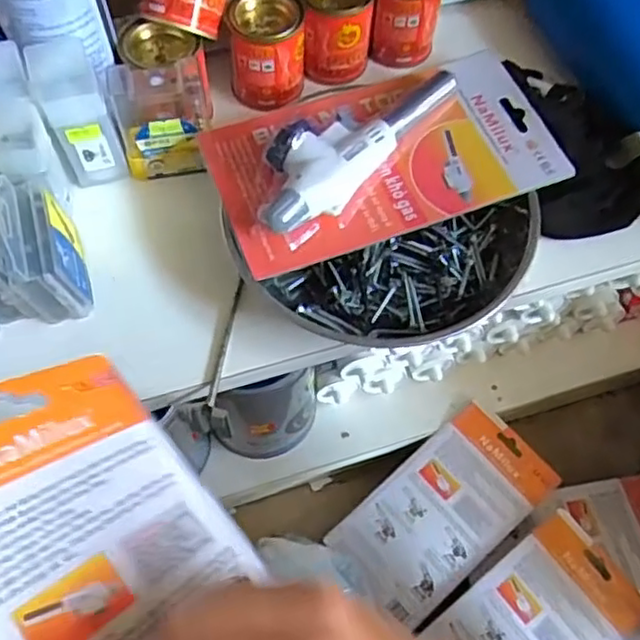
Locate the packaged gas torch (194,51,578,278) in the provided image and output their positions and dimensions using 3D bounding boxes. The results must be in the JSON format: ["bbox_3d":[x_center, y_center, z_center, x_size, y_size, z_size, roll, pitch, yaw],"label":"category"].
[{"bbox_3d":[0.043,-0.115,0.435,0.226,0.036,0.124,-18,60,-11],"label":"packaged gas torch"}]

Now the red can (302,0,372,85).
[{"bbox_3d":[0.013,-0.221,0.502,0.049,0.067,0.046,0,58,0],"label":"red can"}]

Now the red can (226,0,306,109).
[{"bbox_3d":[-0.038,-0.199,0.488,0.053,0.067,0.049,0,58,0],"label":"red can"}]

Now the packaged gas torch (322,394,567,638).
[{"bbox_3d":[0.122,0.189,0.674,0.214,0.034,0.125,-37,65,-20],"label":"packaged gas torch"}]

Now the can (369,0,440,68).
[{"bbox_3d":[0.065,-0.236,0.511,0.053,0.067,0.051,6,59,4],"label":"can"}]

